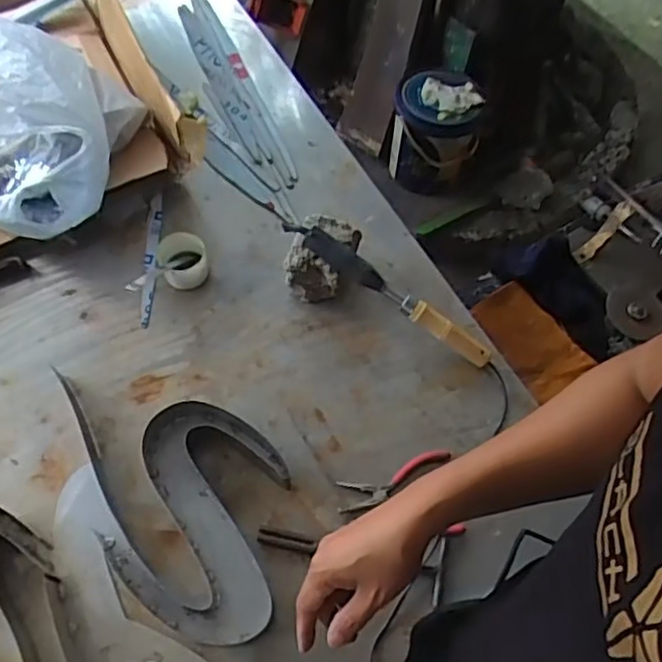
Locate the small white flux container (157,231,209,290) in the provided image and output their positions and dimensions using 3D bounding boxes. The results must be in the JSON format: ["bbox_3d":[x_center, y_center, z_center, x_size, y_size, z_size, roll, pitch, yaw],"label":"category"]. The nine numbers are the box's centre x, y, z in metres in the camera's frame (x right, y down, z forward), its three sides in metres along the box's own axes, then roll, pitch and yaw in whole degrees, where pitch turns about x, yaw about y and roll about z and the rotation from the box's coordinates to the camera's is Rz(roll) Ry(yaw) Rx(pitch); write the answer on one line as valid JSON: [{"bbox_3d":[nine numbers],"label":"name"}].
[{"bbox_3d":[-0.209,-0.099,0.950,0.063,0.056,0.066,1,62,-1],"label":"small white flux container"}]

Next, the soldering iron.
[{"bbox_3d":[0.080,-0.060,0.901,0.324,0.033,0.042,35,66,0],"label":"soldering iron"}]

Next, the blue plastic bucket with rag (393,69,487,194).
[{"bbox_3d":[0.279,-0.542,1.792,0.219,0.259,0.234,1,64,-2],"label":"blue plastic bucket with rag"}]

